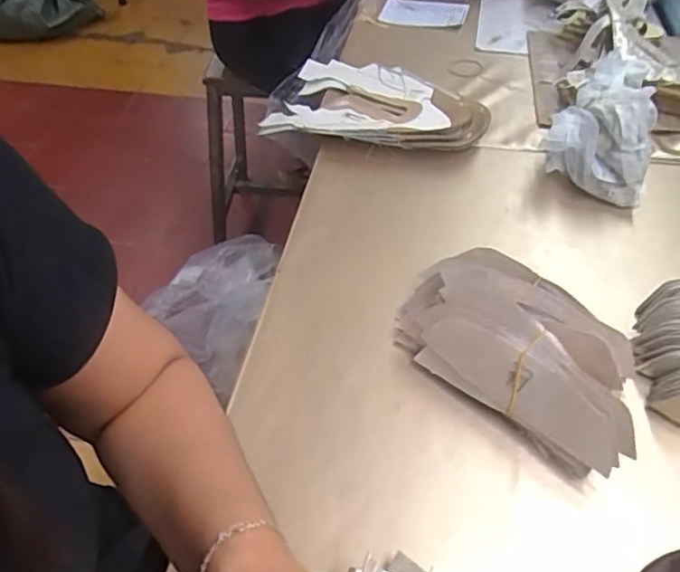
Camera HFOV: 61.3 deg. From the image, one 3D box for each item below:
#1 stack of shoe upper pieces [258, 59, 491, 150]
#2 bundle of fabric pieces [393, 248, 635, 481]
[{"bbox_3d":[0.051,-0.247,0.798,0.306,0.047,0.203,16,50,14],"label":"stack of shoe upper pieces"},{"bbox_3d":[0.154,0.046,0.489,0.216,0.070,0.127,32,54,30],"label":"bundle of fabric pieces"}]

